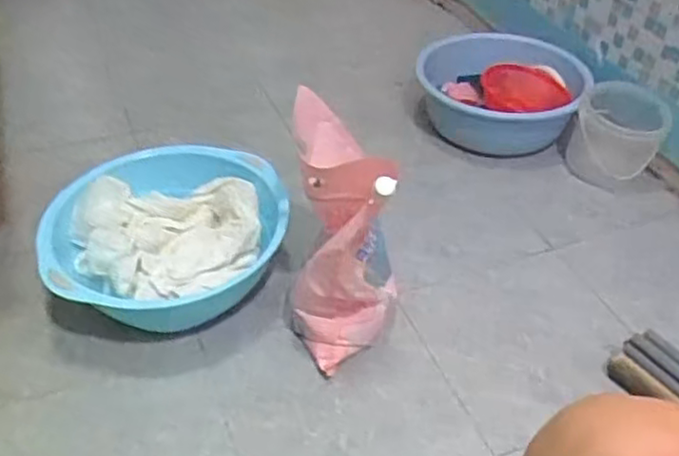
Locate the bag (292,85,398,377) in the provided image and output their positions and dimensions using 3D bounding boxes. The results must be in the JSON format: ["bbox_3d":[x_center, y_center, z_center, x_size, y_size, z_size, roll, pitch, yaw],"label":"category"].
[{"bbox_3d":[0.008,0.016,0.937,0.146,0.310,0.215,3,40,0],"label":"bag"}]

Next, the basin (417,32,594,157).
[{"bbox_3d":[0.345,-0.275,1.413,0.336,0.132,0.319,2,40,-1],"label":"basin"}]

